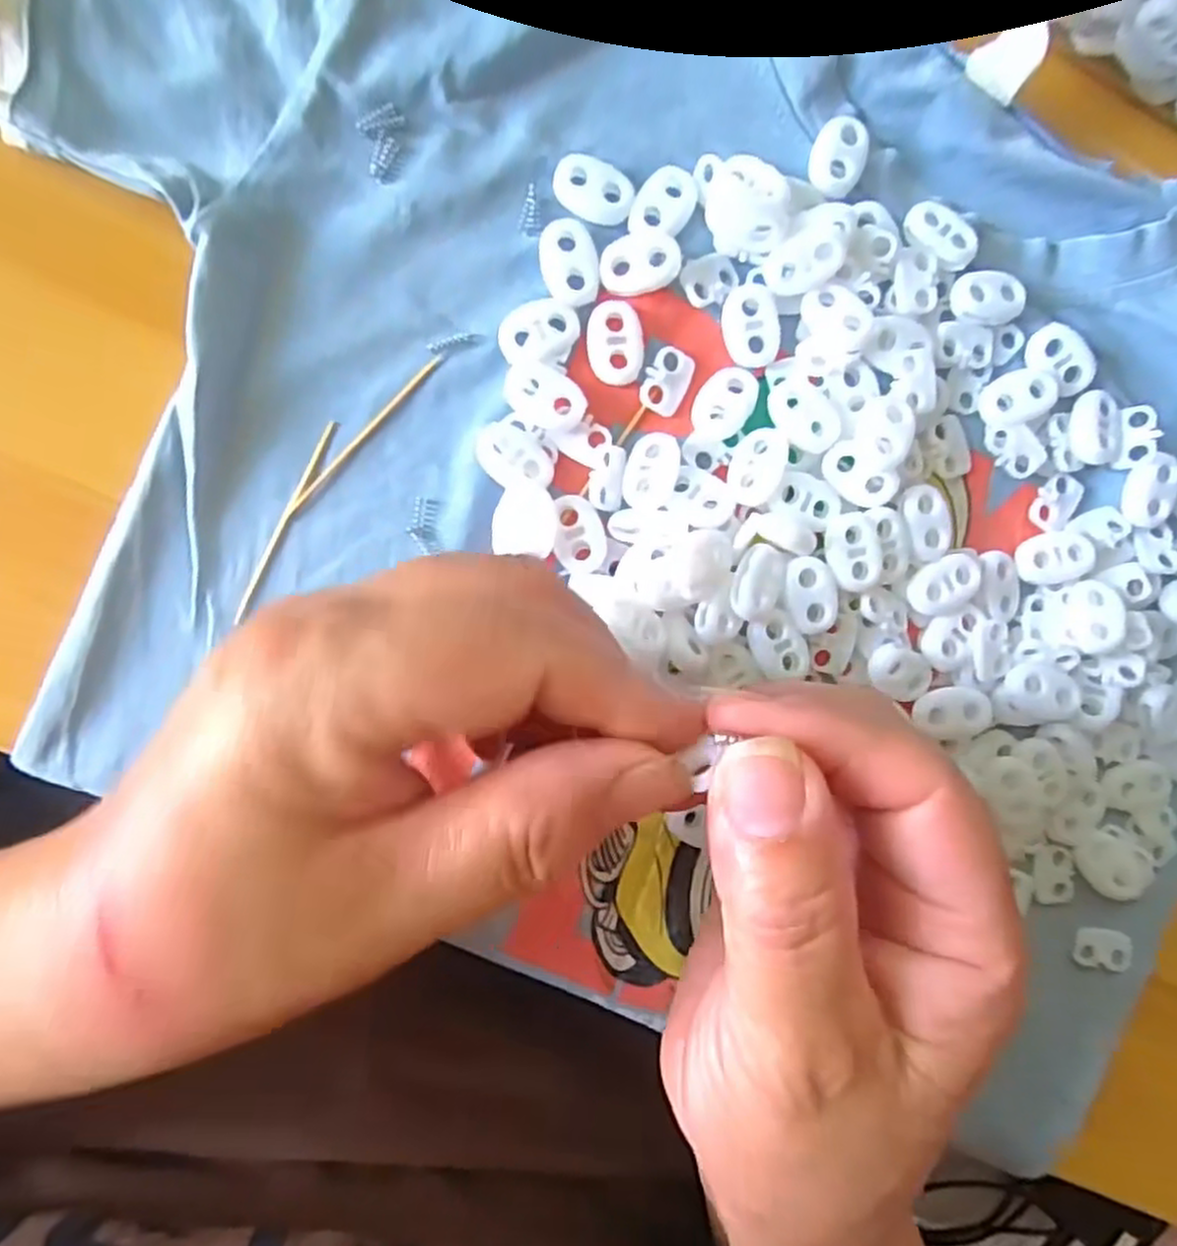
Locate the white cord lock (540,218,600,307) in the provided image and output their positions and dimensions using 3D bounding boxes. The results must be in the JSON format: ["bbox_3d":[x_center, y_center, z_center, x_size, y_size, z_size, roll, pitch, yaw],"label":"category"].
[{"bbox_3d":[-0.005,-0.099,0.208,0.015,0.004,0.023,-11,93,-7],"label":"white cord lock"}]

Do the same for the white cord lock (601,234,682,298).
[{"bbox_3d":[0.015,-0.099,0.209,0.021,0.005,0.015,-17,94,-6],"label":"white cord lock"}]

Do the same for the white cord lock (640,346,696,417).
[{"bbox_3d":[0.023,-0.069,0.214,0.012,0.004,0.019,23,89,-7],"label":"white cord lock"}]

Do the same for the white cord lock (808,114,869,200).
[{"bbox_3d":[0.072,-0.135,0.216,0.015,0.004,0.027,13,90,-7],"label":"white cord lock"}]

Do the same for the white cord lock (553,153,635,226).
[{"bbox_3d":[0.002,-0.120,0.209,0.022,0.004,0.016,22,89,-7],"label":"white cord lock"}]

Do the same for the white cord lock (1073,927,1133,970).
[{"bbox_3d":[0.164,0.103,0.239,0.017,0.004,0.013,7,91,-7],"label":"white cord lock"}]

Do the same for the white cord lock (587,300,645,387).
[{"bbox_3d":[0.008,-0.078,0.210,0.015,0.004,0.021,0,92,-7],"label":"white cord lock"}]

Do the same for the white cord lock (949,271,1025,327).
[{"bbox_3d":[0.117,-0.095,0.223,0.021,0.005,0.015,-11,93,-7],"label":"white cord lock"}]

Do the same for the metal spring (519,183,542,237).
[{"bbox_3d":[-0.016,-0.114,0.209,0.006,0.004,0.014,8,91,-7],"label":"metal spring"}]

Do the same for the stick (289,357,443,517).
[{"bbox_3d":[-0.061,-0.051,0.207,0.004,0.004,0.058,43,86,-7],"label":"stick"}]

